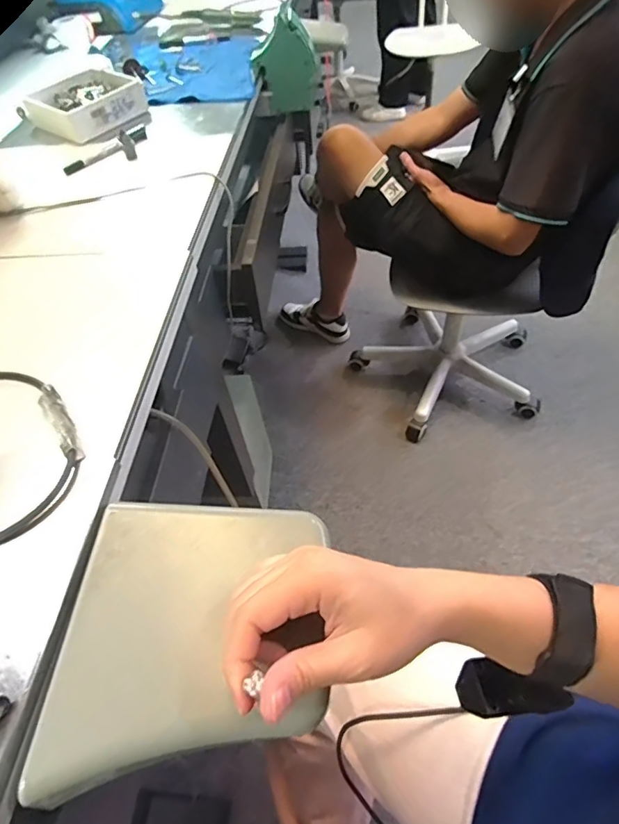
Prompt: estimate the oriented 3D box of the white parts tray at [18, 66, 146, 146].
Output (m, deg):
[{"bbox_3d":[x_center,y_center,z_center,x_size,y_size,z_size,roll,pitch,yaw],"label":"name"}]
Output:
[{"bbox_3d":[-0.340,-0.474,0.738,0.153,0.041,0.157,34,62,28],"label":"white parts tray"}]

